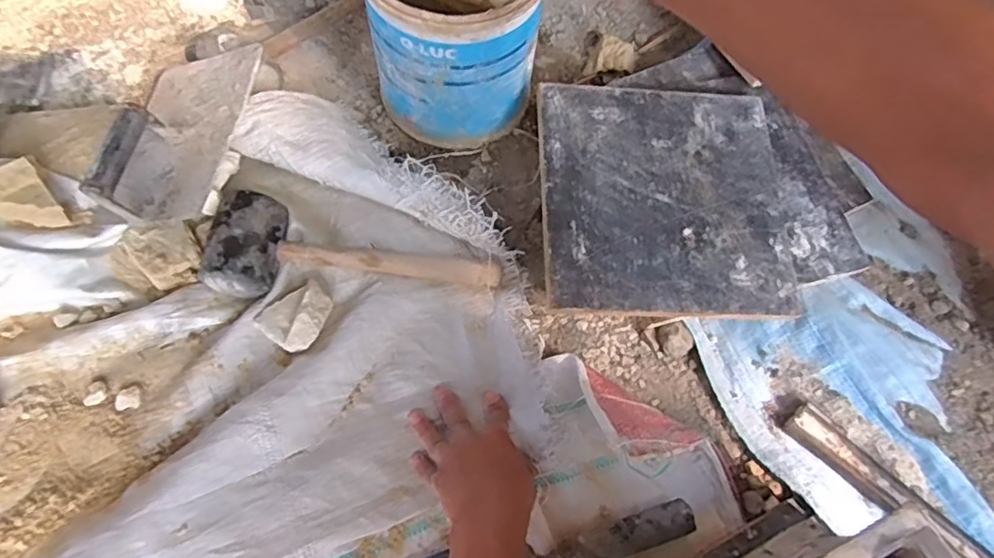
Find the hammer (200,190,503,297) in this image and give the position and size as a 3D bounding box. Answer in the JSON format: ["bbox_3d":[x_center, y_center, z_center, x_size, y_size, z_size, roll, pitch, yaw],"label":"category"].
[{"bbox_3d":[-0.142,-0.038,0.605,0.278,0.060,0.097,-4,65,-5],"label":"hammer"}]

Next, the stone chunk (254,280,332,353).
[{"bbox_3d":[-0.194,0.037,0.584,0.068,0.031,0.058,-38,72,-18],"label":"stone chunk"}]

